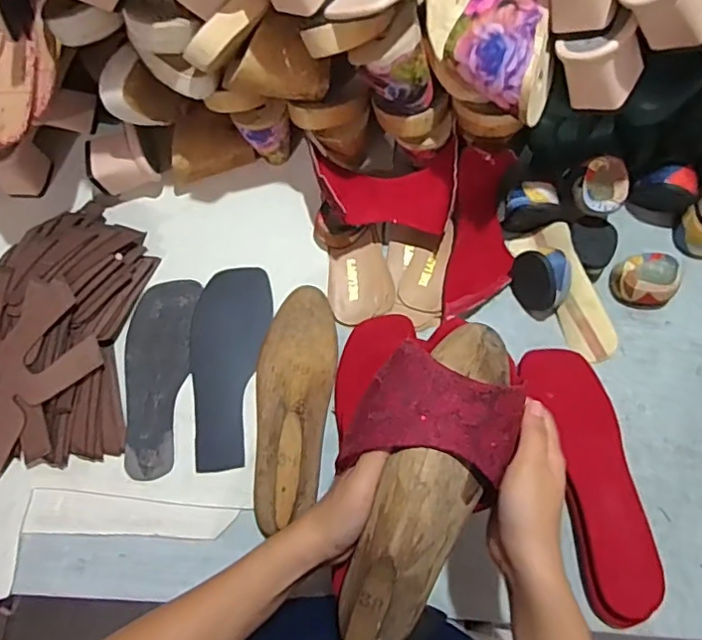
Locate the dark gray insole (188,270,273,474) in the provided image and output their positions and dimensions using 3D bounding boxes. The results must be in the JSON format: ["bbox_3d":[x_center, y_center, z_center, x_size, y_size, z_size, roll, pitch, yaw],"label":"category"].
[{"bbox_3d":[-0.129,0.046,0.585,0.077,0.005,0.203,4,74,3],"label":"dark gray insole"}]

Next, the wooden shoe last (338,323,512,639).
[{"bbox_3d":[0.053,0.116,0.385,0.064,0.071,0.229,21,80,8],"label":"wooden shoe last"}]

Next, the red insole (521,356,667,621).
[{"bbox_3d":[0.225,0.144,0.532,0.072,0.033,0.243,-13,74,-2],"label":"red insole"}]

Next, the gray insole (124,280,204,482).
[{"bbox_3d":[-0.201,0.055,0.586,0.066,0.007,0.200,4,71,1],"label":"gray insole"}]

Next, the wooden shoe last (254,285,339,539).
[{"bbox_3d":[-0.057,0.073,0.537,0.075,0.076,0.222,7,74,4],"label":"wooden shoe last"}]

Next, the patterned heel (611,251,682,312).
[{"bbox_3d":[0.304,-0.041,0.589,0.060,0.040,0.051,0,74,2],"label":"patterned heel"}]

